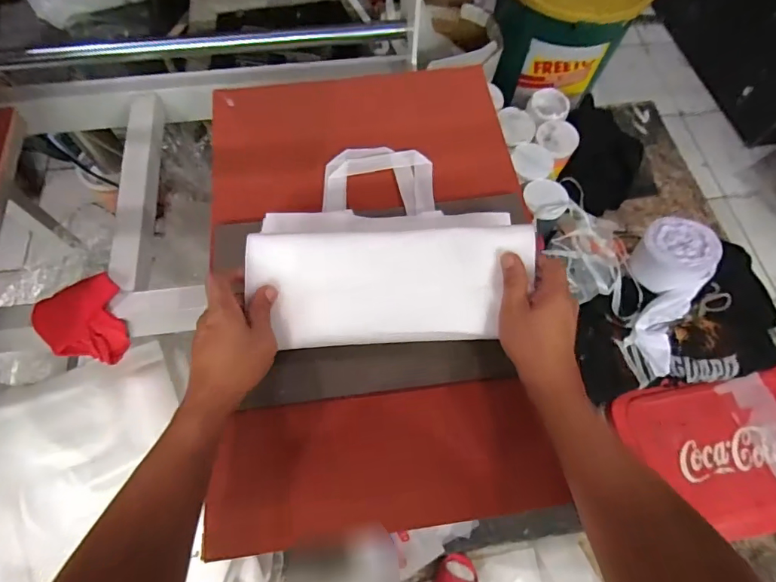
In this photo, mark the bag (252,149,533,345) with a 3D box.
[{"bbox_3d":[-0.003,-0.077,0.508,0.280,0.085,0.271,-2,66,-2],"label":"bag"}]

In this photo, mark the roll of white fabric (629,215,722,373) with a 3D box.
[{"bbox_3d":[0.597,0.008,0.949,0.139,0.104,0.329,9,96,3],"label":"roll of white fabric"}]

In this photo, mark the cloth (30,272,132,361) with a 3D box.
[{"bbox_3d":[-0.420,0.051,0.656,0.107,0.154,0.080,-25,69,-12],"label":"cloth"}]

